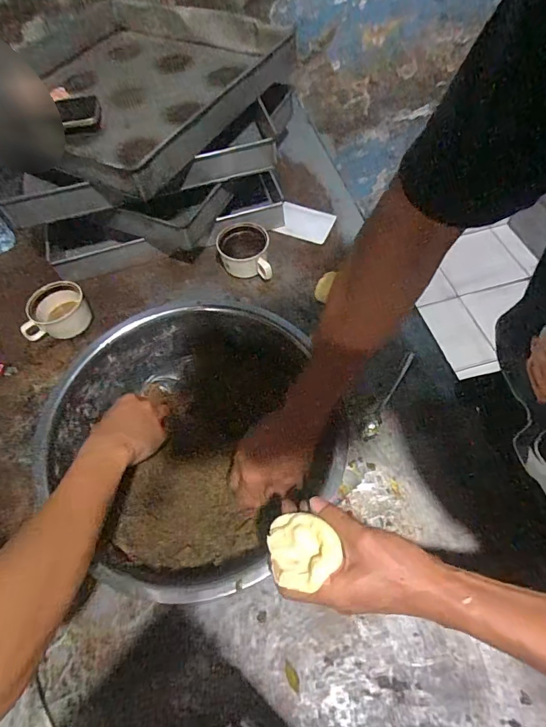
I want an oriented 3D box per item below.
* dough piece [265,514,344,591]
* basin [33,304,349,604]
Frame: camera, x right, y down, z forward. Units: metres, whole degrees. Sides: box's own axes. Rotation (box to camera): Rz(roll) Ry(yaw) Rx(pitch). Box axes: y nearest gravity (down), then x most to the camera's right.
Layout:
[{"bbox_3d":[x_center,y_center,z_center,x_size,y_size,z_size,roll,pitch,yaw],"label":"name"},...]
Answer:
[{"bbox_3d":[0.026,0.163,0.373,0.058,0.020,0.062,-13,58,-3],"label":"dough piece"},{"bbox_3d":[-0.097,0.106,0.535,0.317,0.140,0.342,-3,59,4],"label":"basin"}]

